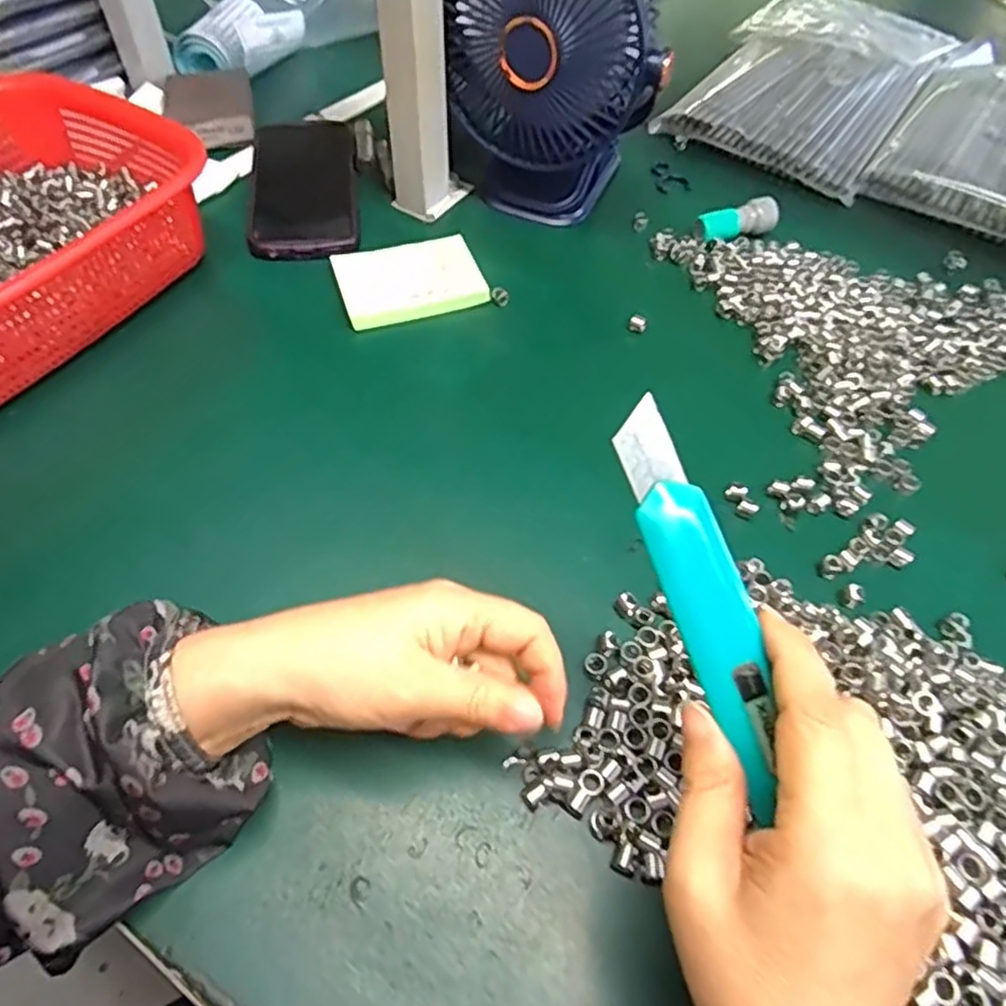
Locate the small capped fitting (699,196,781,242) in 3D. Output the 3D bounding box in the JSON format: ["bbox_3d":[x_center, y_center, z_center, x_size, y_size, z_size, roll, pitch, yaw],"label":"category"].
[{"bbox_3d":[0.179,-0.215,0.527,0.060,0.020,0.022,-16,56,-14],"label":"small capped fitting"}]

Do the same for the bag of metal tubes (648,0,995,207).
[{"bbox_3d":[0.302,-0.413,0.672,0.221,0.041,0.354,35,60,21],"label":"bag of metal tubes"}]

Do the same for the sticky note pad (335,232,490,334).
[{"bbox_3d":[-0.064,-0.153,0.480,0.096,0.016,0.062,-16,56,-14],"label":"sticky note pad"}]

